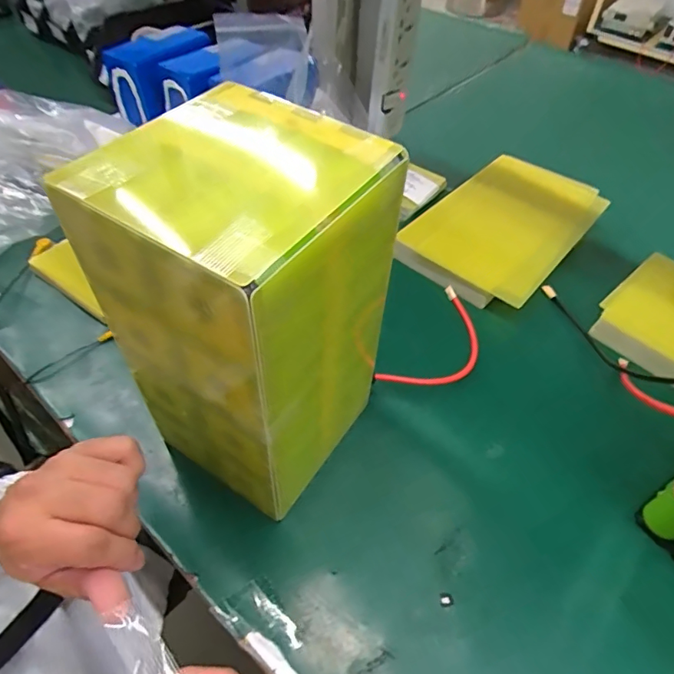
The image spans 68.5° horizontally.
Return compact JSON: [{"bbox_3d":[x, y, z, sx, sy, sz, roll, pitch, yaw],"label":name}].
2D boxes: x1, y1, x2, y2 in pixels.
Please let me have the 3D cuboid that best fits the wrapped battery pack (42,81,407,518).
[{"bbox_3d":[-0.061,-0.014,0.363,0.145,0.253,0.147,29,56,21],"label":"wrapped battery pack"}]

